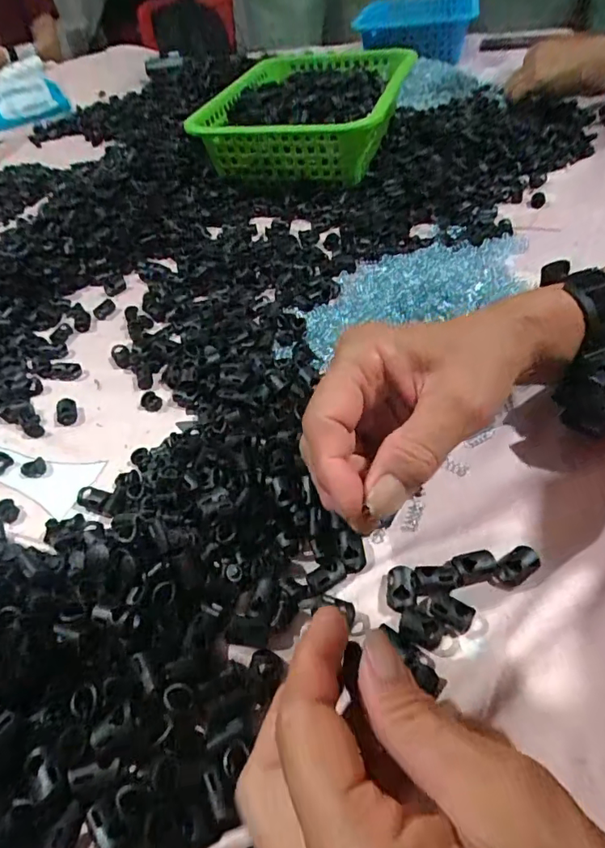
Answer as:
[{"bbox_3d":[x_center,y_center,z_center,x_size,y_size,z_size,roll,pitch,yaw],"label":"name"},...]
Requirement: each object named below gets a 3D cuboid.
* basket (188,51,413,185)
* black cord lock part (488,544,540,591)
[{"bbox_3d":[0.015,-0.388,0.651,0.210,0.087,0.299,9,48,17],"label":"basket"},{"bbox_3d":[0.104,0.070,0.250,0.025,0.005,0.014,-31,50,-22],"label":"black cord lock part"}]

